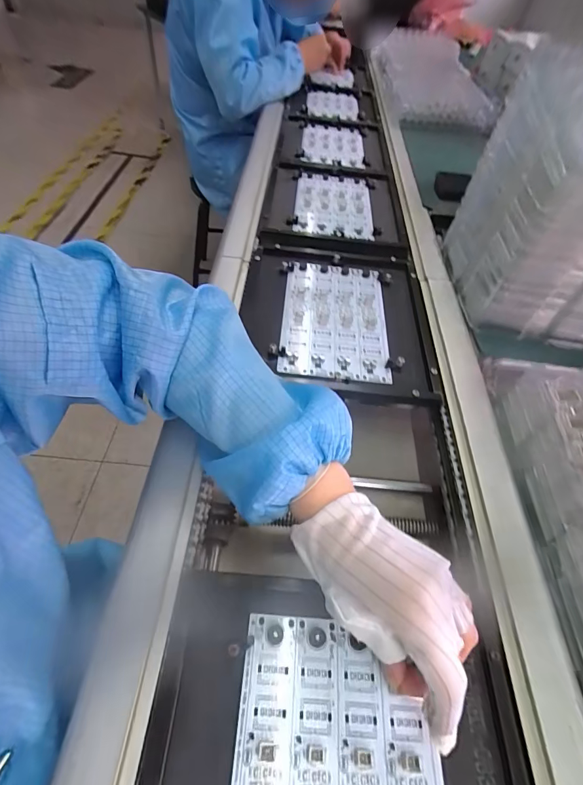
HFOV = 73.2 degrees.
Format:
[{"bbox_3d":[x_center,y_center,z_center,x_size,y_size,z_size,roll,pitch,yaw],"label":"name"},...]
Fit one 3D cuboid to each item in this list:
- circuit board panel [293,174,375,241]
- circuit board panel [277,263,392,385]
[{"bbox_3d":[0.076,-0.339,0.705,0.133,0.011,0.223,5,51,-1],"label":"circuit board panel"},{"bbox_3d":[0.057,-0.100,0.511,0.131,0.007,0.214,6,51,0],"label":"circuit board panel"}]

